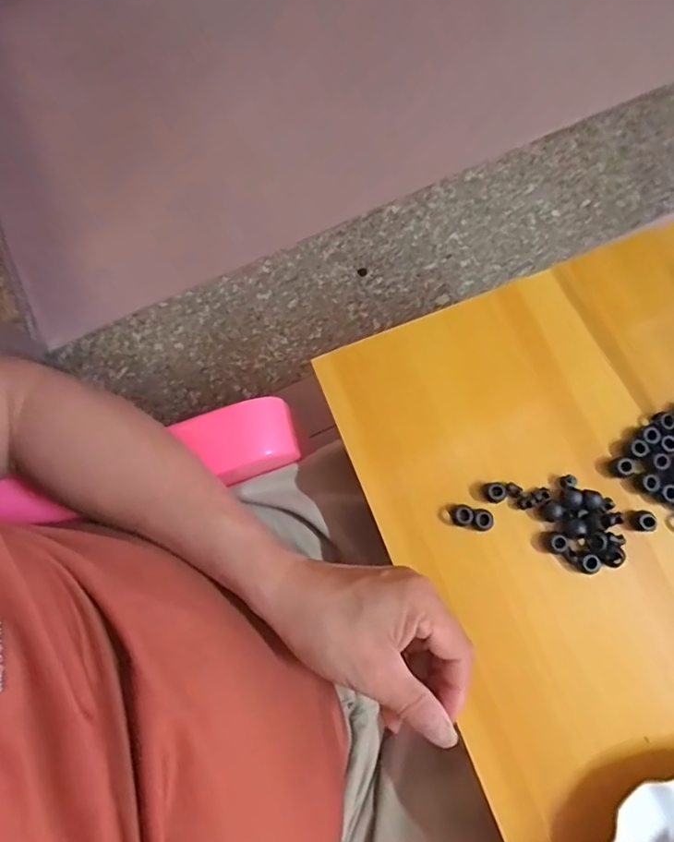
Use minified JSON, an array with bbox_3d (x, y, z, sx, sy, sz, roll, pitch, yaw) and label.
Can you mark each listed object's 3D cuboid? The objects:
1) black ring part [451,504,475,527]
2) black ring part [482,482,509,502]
[{"bbox_3d":[0.088,0.066,0.362,0.014,0.005,0.015,-18,79,-3],"label":"black ring part"},{"bbox_3d":[0.111,0.050,0.363,0.015,0.009,0.014,0,79,1],"label":"black ring part"}]

